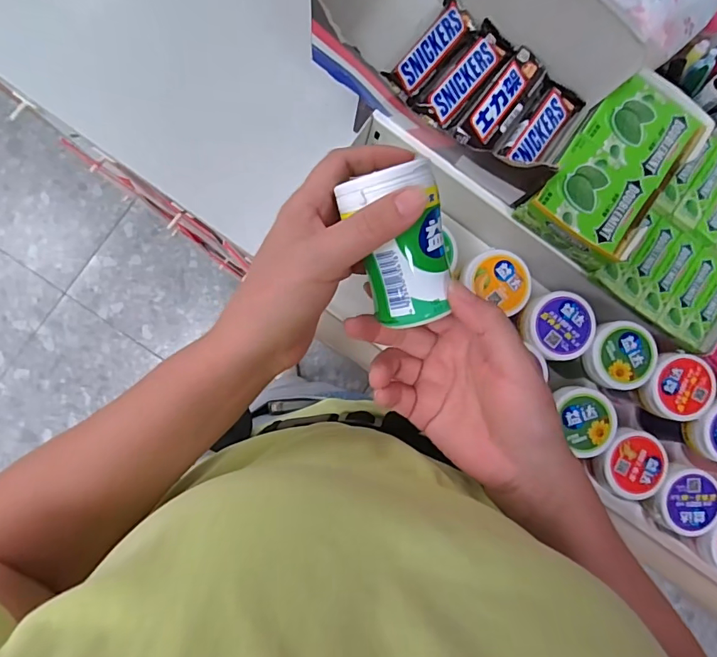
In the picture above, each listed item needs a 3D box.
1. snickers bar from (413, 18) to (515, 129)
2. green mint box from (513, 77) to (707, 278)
[{"bbox_3d":[0.086,-0.199,0.366,0.032,0.011,0.093,39,85,-3],"label":"snickers bar"},{"bbox_3d":[0.197,-0.121,0.359,0.084,0.033,0.142,37,85,-3],"label":"green mint box"}]

